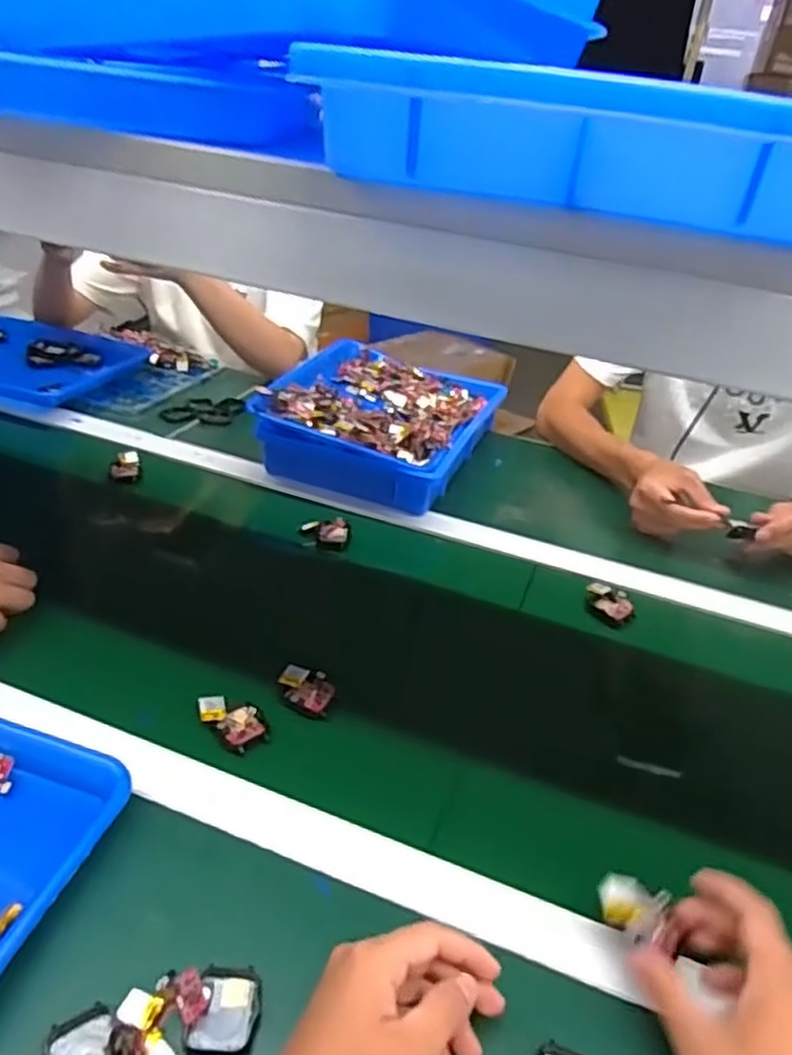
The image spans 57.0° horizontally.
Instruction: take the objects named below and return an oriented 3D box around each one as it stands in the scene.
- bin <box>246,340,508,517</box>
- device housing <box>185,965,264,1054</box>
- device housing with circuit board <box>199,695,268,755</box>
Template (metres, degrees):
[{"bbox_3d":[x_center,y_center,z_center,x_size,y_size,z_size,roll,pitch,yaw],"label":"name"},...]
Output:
[{"bbox_3d":[-0.016,-0.157,1.016,0.256,0.089,0.325,16,34,15],"label":"bin"},{"bbox_3d":[-0.095,0.274,0.409,0.036,0.015,0.045,9,33,3],"label":"device housing"},{"bbox_3d":[-0.128,0.153,0.581,0.059,0.012,0.038,27,38,29],"label":"device housing with circuit board"}]

